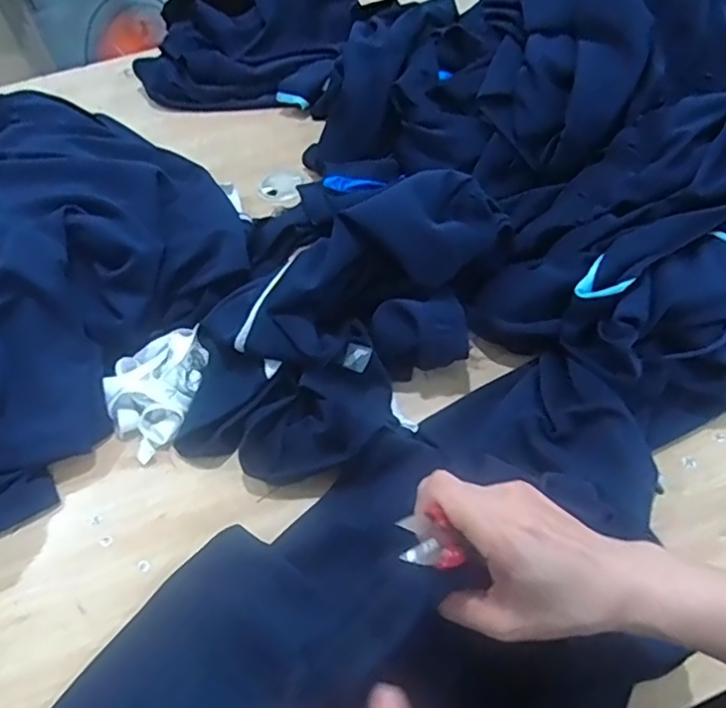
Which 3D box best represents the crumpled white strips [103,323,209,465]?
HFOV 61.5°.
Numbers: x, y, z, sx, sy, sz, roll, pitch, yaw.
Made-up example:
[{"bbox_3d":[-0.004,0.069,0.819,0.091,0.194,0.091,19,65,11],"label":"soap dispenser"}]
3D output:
[{"bbox_3d":[-0.204,0.026,0.609,0.093,0.036,0.131,27,60,24],"label":"crumpled white strips"}]

